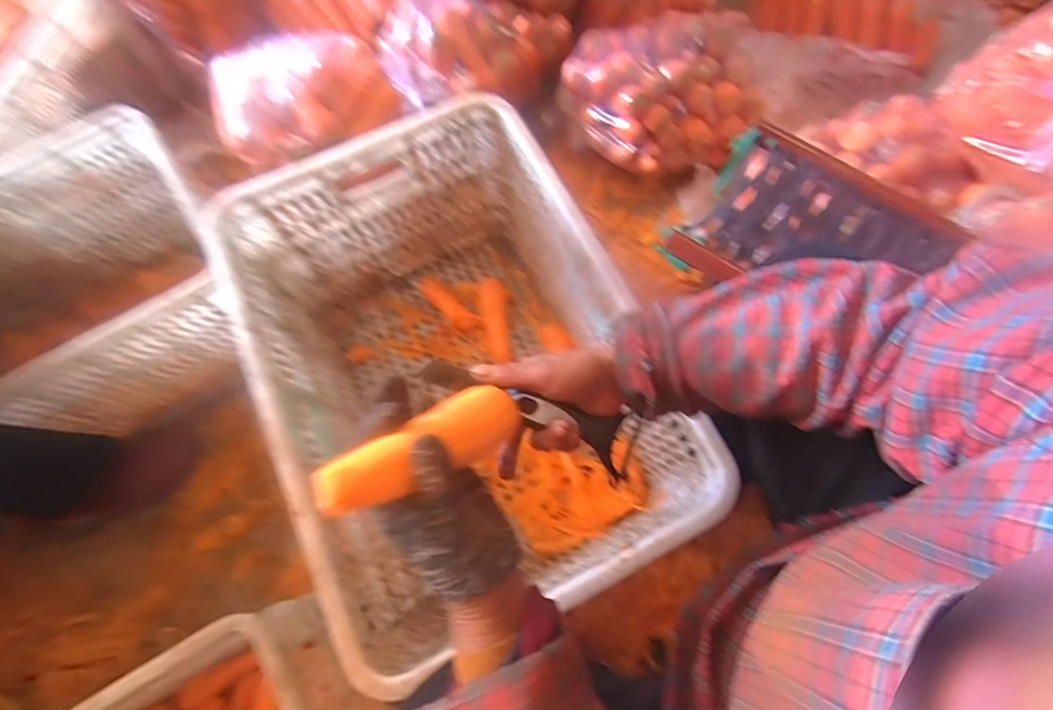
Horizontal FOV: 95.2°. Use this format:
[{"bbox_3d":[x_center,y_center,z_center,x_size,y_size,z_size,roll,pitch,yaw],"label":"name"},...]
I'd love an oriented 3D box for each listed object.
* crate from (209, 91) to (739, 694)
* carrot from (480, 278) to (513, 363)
[{"bbox_3d":[-0.090,0.022,0.682,0.415,0.319,0.595,-25,74,-7],"label":"crate"},{"bbox_3d":[-0.054,-0.065,0.855,0.045,0.032,0.140,-6,72,-1],"label":"carrot"}]

